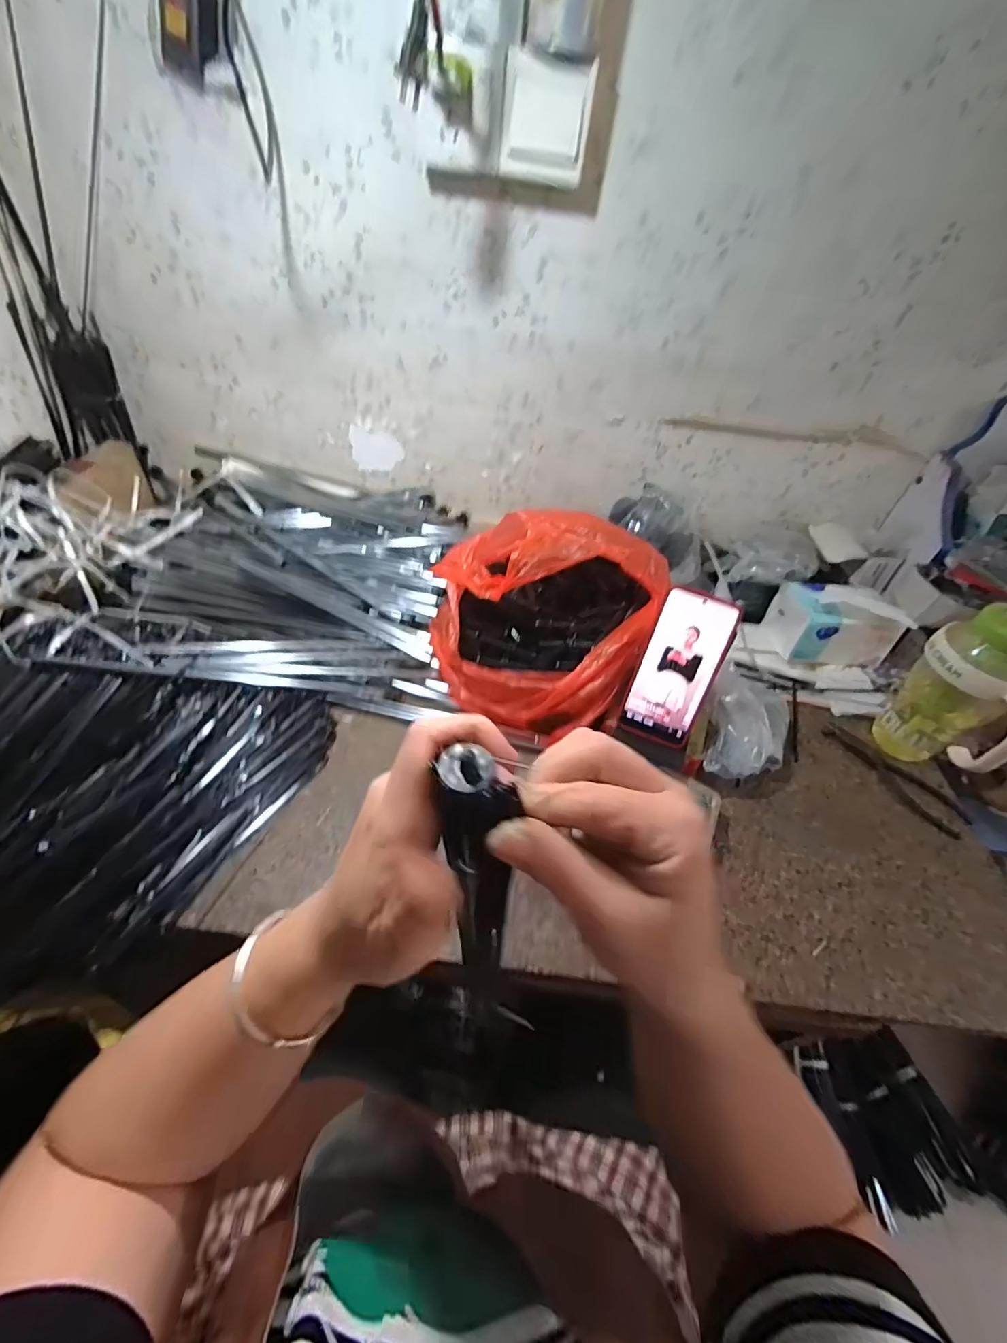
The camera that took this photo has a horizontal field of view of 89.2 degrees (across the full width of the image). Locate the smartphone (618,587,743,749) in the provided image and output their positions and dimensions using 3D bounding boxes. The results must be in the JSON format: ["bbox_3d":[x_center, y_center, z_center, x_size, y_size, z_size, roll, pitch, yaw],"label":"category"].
[{"bbox_3d":[0.185,-0.003,0.541,0.078,0.162,0.012,21,18,14],"label":"smartphone"}]

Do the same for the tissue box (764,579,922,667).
[{"bbox_3d":[0.474,-0.072,0.728,0.150,0.092,0.087,3,45,-3],"label":"tissue box"}]

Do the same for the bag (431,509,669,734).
[{"bbox_3d":[0.045,-0.072,0.621,0.255,0.163,0.226,17,46,10],"label":"bag"}]

